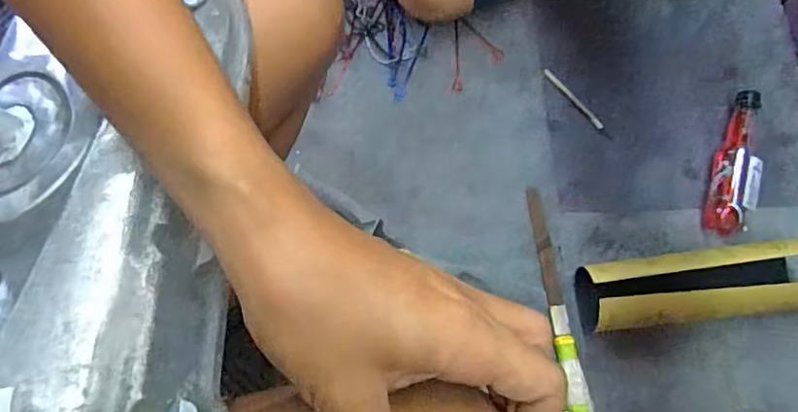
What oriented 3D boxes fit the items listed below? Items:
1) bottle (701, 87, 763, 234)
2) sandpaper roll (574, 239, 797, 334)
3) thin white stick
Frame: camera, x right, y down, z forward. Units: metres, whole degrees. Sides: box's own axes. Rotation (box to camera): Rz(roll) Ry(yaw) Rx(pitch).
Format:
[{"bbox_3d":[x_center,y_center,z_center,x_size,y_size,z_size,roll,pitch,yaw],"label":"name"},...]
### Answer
[{"bbox_3d":[0.443,-0.063,0.766,0.051,0.049,0.205,17,75,5],"label":"bottle"},{"bbox_3d":[0.360,0.098,0.711,0.292,0.074,0.084,-6,74,-1],"label":"sandpaper roll"},{"bbox_3d":[0.245,-0.151,0.821,0.010,0.005,0.114,-39,78,-10],"label":"thin white stick"}]

